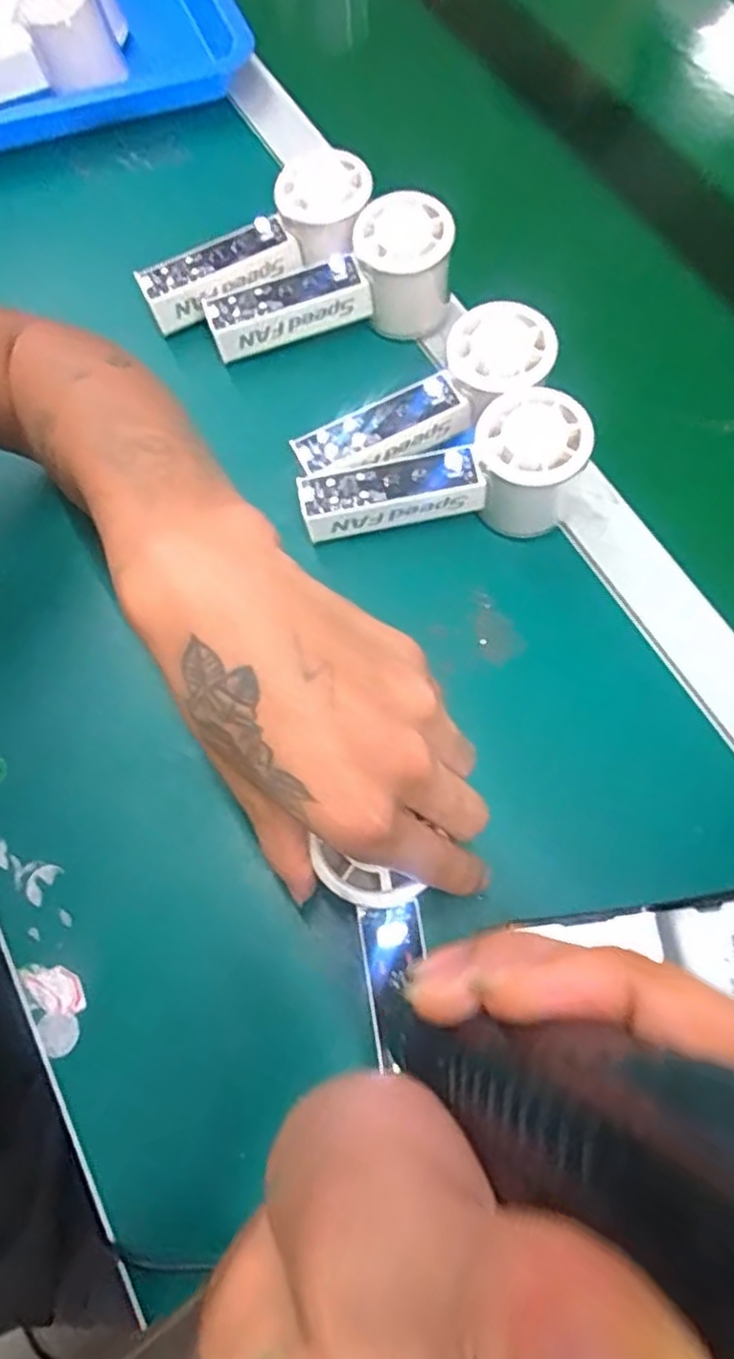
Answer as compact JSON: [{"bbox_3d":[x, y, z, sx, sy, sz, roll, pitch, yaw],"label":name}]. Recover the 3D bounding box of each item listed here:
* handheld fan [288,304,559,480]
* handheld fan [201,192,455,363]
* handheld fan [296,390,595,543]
[{"bbox_3d":[0.031,-0.150,0.390,0.148,0.036,0.049,-28,71,5],"label":"handheld fan"},{"bbox_3d":[-0.022,-0.234,0.426,0.146,0.066,0.049,-7,68,-3],"label":"handheld fan"},{"bbox_3d":[0.039,-0.112,0.382,0.149,0.062,0.058,-2,68,0],"label":"handheld fan"}]

